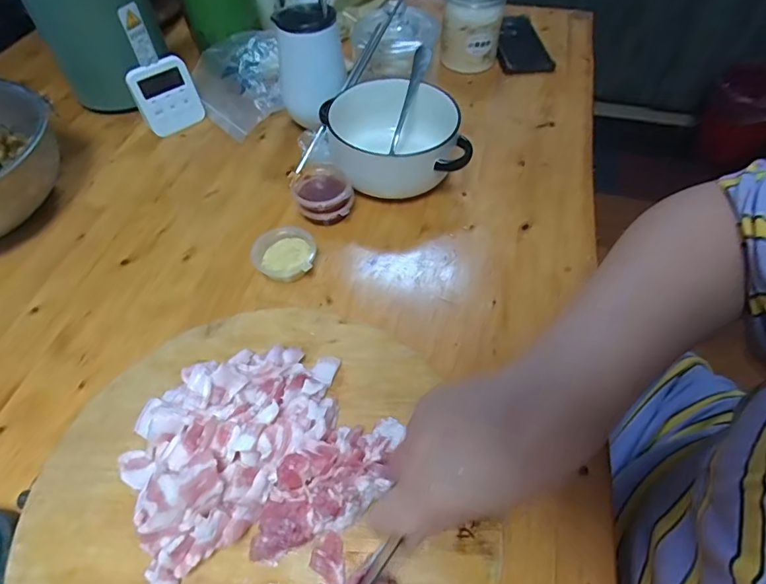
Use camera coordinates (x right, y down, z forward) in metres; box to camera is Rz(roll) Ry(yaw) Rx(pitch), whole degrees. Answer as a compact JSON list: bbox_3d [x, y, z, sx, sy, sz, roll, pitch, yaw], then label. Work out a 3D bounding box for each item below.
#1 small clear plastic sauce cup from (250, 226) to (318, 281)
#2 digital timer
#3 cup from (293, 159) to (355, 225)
[{"bbox_3d":[-0.100,-0.038,0.487,0.059,0.024,0.055,0,54,0],"label":"small clear plastic sauce cup"},{"bbox_3d":[-0.275,-0.251,0.615,0.075,0.081,0.011,-37,41,-24],"label":"digital timer"},{"bbox_3d":[-0.065,-0.108,0.527,0.061,0.037,0.069,-2,54,-2],"label":"cup"}]

